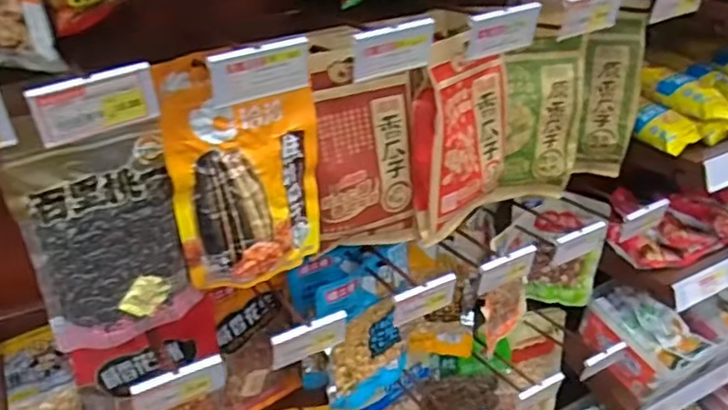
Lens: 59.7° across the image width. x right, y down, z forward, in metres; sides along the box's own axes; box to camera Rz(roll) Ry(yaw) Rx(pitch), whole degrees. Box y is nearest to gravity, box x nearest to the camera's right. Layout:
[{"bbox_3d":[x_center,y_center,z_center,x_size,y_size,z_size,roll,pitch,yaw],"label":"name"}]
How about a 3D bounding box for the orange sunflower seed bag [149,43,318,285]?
[{"bbox_3d":[-0.106,-0.031,0.595,0.144,0.223,0.020,-18,28,-28],"label":"orange sunflower seed bag"}]

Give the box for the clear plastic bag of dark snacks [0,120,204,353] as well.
[{"bbox_3d":[-0.221,0.032,0.551,0.123,0.184,0.034,-13,32,-20],"label":"clear plastic bag of dark snacks"}]

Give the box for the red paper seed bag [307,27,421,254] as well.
[{"bbox_3d":[-0.001,-0.061,0.669,0.111,0.239,0.022,-14,25,-21],"label":"red paper seed bag"}]

